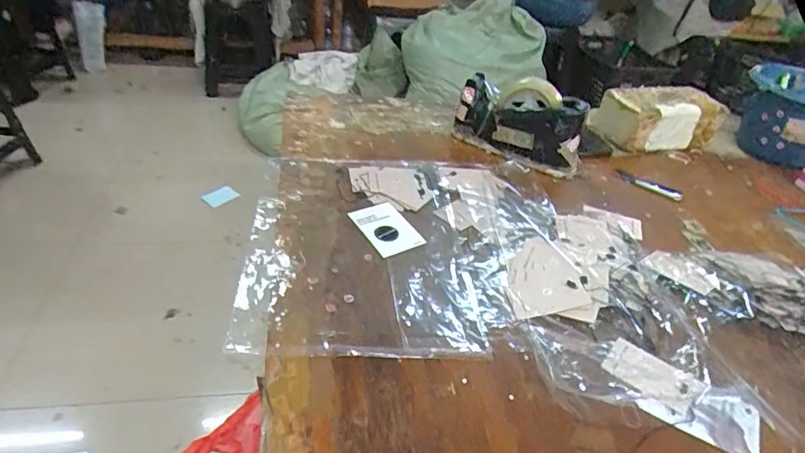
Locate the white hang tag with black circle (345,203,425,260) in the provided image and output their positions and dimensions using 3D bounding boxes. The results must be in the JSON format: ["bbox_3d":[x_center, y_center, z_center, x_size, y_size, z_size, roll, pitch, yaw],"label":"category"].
[{"bbox_3d":[-0.021,0.002,0.645,0.057,0.008,0.091,-27,54,-24],"label":"white hang tag with black circle"}]

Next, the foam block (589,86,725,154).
[{"bbox_3d":[0.459,-0.193,0.917,0.208,0.089,0.107,-8,39,-20],"label":"foam block"}]

